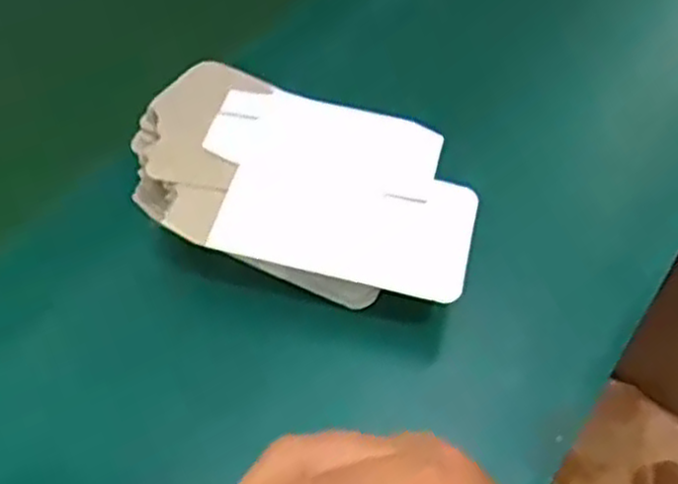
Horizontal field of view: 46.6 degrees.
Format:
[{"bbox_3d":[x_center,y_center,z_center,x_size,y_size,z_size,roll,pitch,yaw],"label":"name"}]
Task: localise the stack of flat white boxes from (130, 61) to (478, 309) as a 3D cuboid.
[{"bbox_3d":[-0.028,-0.039,0.487,0.235,0.045,0.143,22,58,15],"label":"stack of flat white boxes"}]

